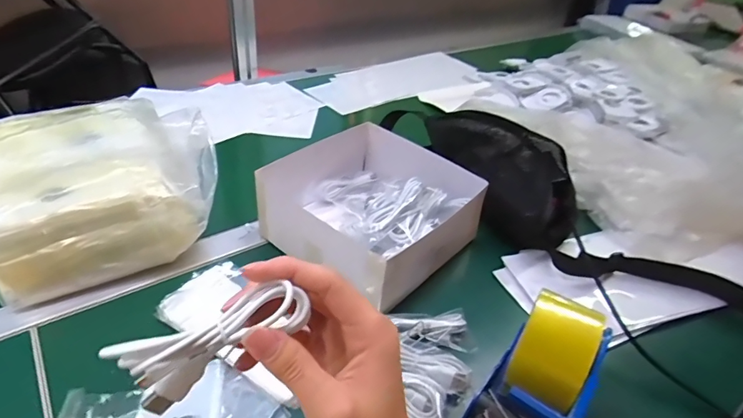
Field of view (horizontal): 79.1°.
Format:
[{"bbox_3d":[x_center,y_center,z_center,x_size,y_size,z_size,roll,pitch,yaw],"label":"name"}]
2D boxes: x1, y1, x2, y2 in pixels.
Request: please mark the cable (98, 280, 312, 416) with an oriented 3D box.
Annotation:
[{"bbox_3d":[-0.078,0.065,0.225,0.091,0.034,0.023,-28,45,-7],"label":"cable"}]

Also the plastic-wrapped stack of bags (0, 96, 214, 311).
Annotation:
[{"bbox_3d":[-0.315,-0.023,0.532,0.222,0.139,0.219,-19,45,-29],"label":"plastic-wrapped stack of bags"}]

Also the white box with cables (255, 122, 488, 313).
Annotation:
[{"bbox_3d":[-0.002,-0.001,0.566,0.223,0.092,0.206,29,43,27],"label":"white box with cables"}]

